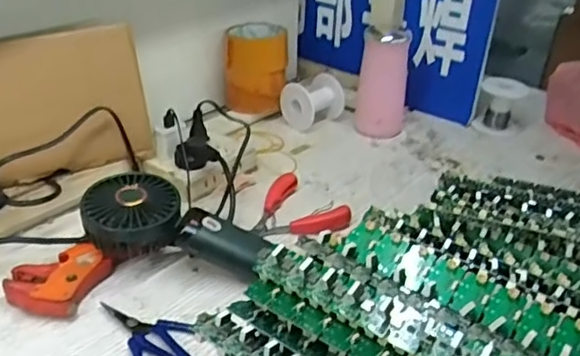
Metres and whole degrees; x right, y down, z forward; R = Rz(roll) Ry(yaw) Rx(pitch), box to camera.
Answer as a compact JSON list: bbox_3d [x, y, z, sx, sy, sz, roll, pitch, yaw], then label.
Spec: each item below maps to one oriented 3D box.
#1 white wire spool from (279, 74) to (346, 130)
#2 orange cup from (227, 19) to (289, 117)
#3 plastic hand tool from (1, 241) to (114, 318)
[{"bbox_3d":[0.032,-0.109,0.828,0.076,0.055,0.068,-20,38,-33],"label":"white wire spool"},{"bbox_3d":[-0.048,-0.152,0.831,0.083,0.099,0.078,2,31,-2],"label":"orange cup"},{"bbox_3d":[-0.208,0.088,0.532,0.069,0.019,0.078,11,32,12],"label":"plastic hand tool"}]

